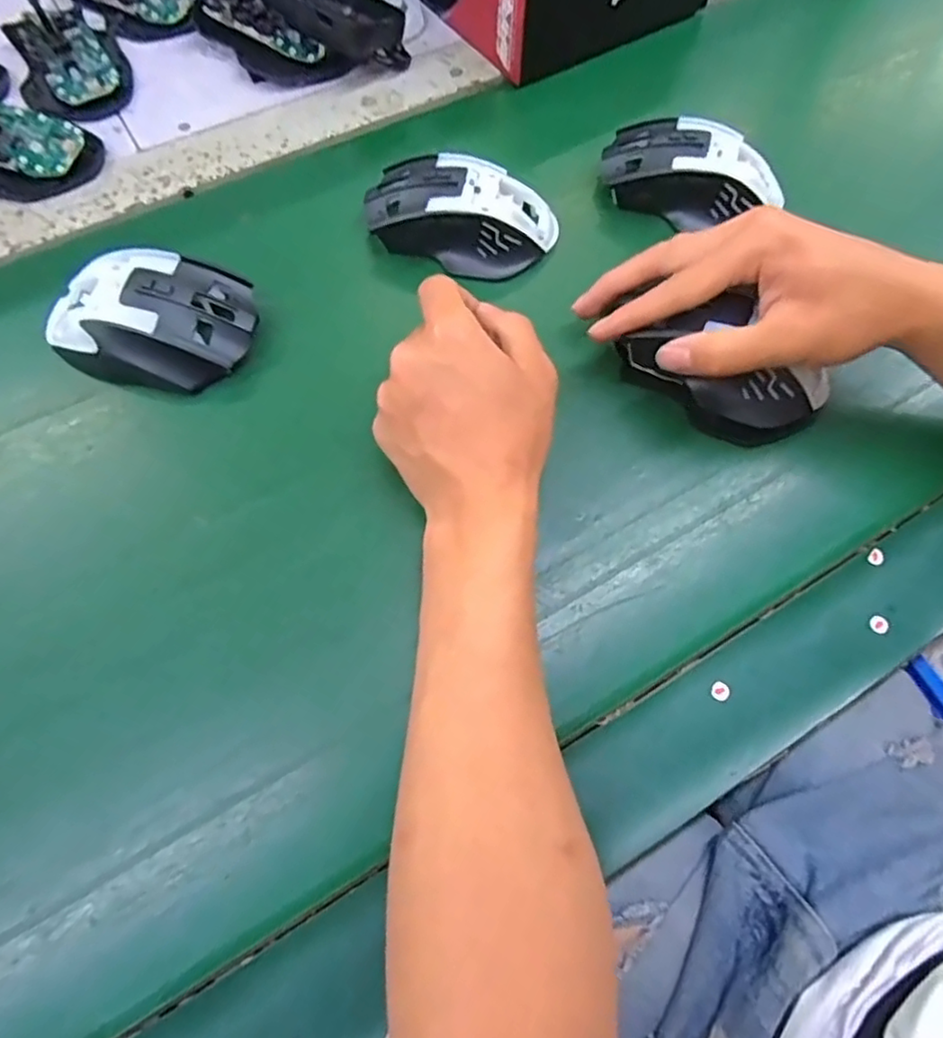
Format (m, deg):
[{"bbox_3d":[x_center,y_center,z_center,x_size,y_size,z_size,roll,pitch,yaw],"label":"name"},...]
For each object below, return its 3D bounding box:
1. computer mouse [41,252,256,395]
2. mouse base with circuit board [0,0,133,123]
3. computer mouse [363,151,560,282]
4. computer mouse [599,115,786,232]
[{"bbox_3d":[-0.173,-0.109,0.341,0.107,0.036,0.070,5,66,0],"label":"computer mouse"},{"bbox_3d":[-0.286,-0.327,0.439,0.070,0.026,0.120,-26,70,-13],"label":"mouse base with circuit board"},{"bbox_3d":[-0.007,-0.185,0.377,0.116,0.037,0.066,11,66,3],"label":"computer mouse"},{"bbox_3d":[0.137,-0.217,0.395,0.111,0.039,0.069,26,68,9],"label":"computer mouse"}]

